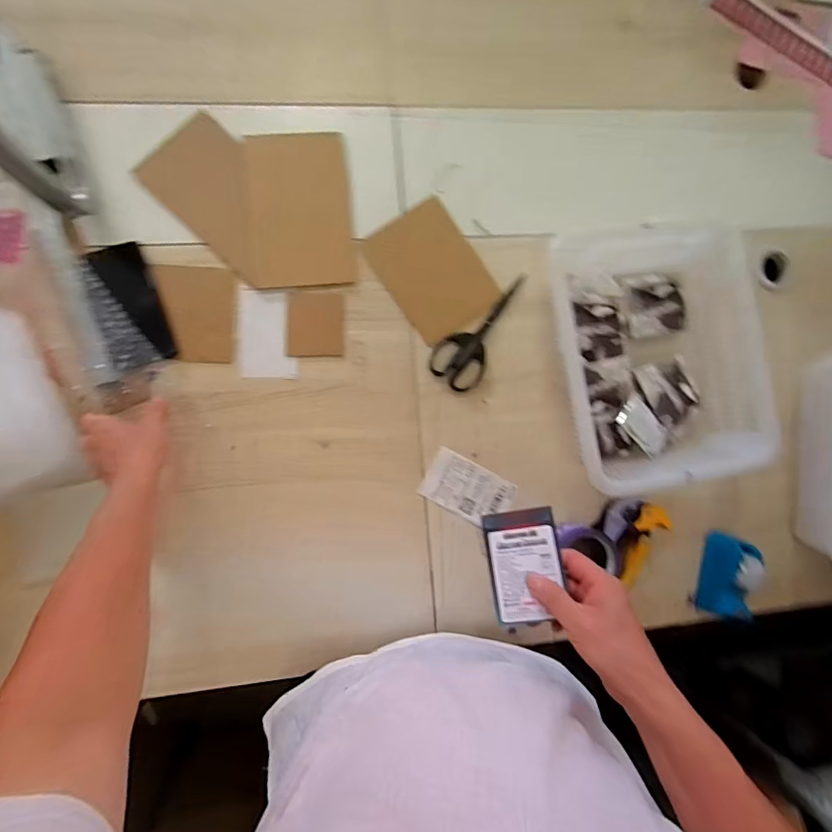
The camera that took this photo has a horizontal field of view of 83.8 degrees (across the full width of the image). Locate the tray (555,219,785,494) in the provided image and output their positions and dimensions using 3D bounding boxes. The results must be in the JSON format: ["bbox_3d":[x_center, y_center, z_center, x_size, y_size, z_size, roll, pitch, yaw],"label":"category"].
[{"bbox_3d":[0.323,-0.088,0.649,0.271,0.119,0.356,-8,88,-7],"label":"tray"}]

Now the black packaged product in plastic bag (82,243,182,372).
[{"bbox_3d":[-0.378,-0.145,0.608,0.067,0.034,0.162,-20,89,-8],"label":"black packaged product in plastic bag"}]

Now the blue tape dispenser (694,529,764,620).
[{"bbox_3d":[0.460,0.234,0.680,0.059,0.062,0.117,12,85,-6],"label":"blue tape dispenser"}]

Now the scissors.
[{"bbox_3d":[0.099,-0.129,0.681,0.078,0.009,0.196,37,83,-4],"label":"scissors"}]

